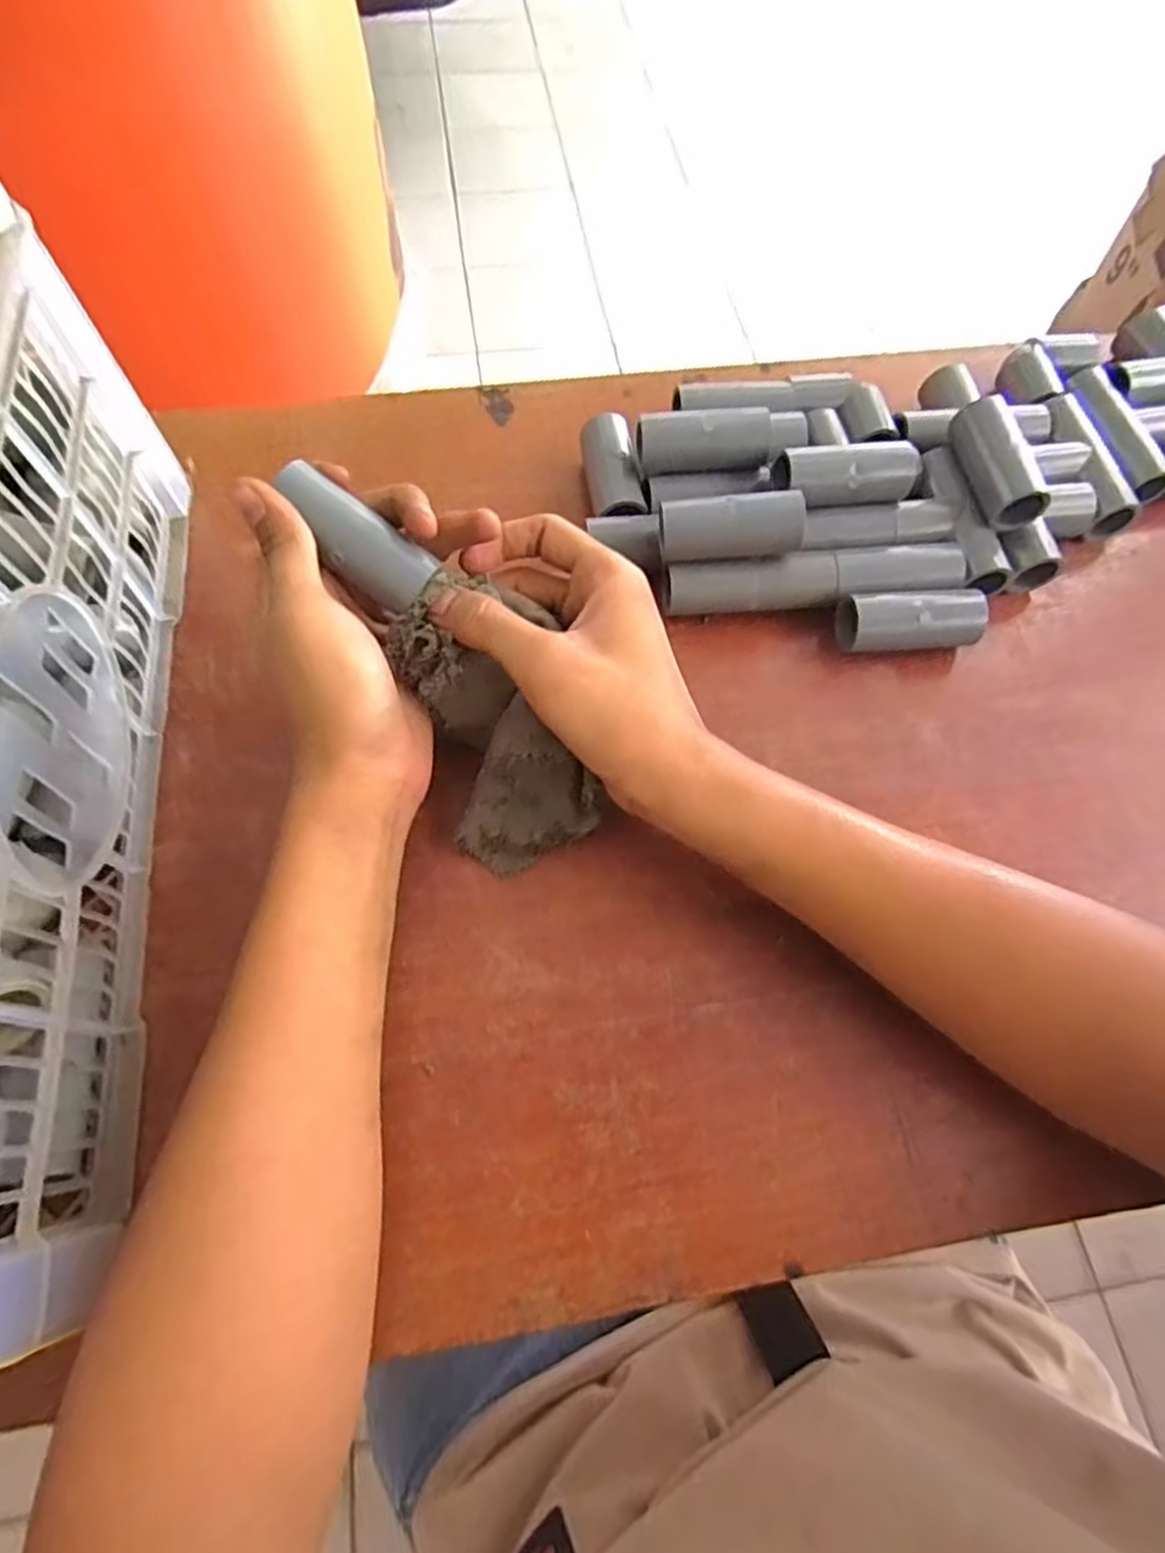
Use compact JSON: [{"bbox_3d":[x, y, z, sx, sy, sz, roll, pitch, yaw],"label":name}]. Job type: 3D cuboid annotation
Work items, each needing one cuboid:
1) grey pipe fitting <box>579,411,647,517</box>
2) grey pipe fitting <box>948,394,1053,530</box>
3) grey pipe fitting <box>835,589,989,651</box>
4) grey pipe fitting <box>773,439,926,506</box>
[{"bbox_3d":[0.016,-0.172,0.408,0.027,0.025,0.075,-6,66,-6],"label":"grey pipe fitting"},{"bbox_3d":[0.223,-0.171,0.386,0.023,0.023,0.076,-10,67,-7],"label":"grey pipe fitting"},{"bbox_3d":[0.170,-0.076,0.373,0.068,0.033,0.030,0,66,-3],"label":"grey pipe fitting"},{"bbox_3d":[0.137,-0.160,0.376,0.069,0.027,0.030,-4,66,-5],"label":"grey pipe fitting"}]

